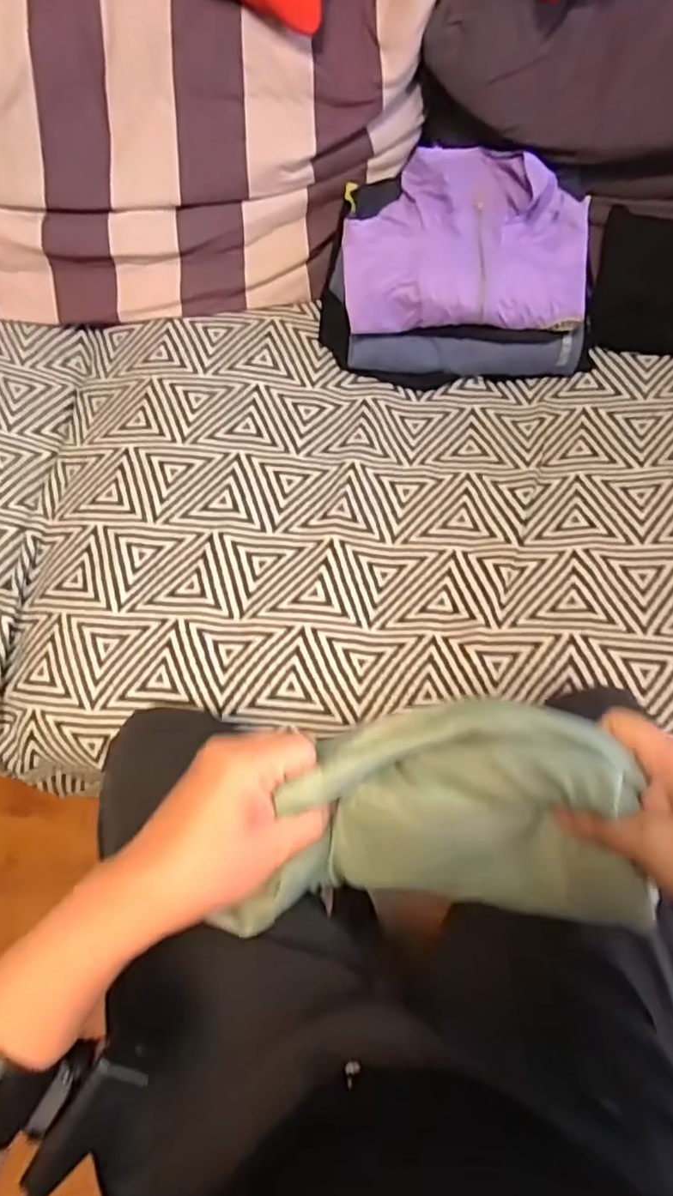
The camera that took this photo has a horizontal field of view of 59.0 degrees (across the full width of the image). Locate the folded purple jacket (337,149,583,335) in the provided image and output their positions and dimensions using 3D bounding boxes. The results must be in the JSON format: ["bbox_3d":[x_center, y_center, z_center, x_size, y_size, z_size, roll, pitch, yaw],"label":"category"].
[{"bbox_3d":[0.158,-0.444,0.725,0.293,0.056,0.215,0,94,1],"label":"folded purple jacket"}]

